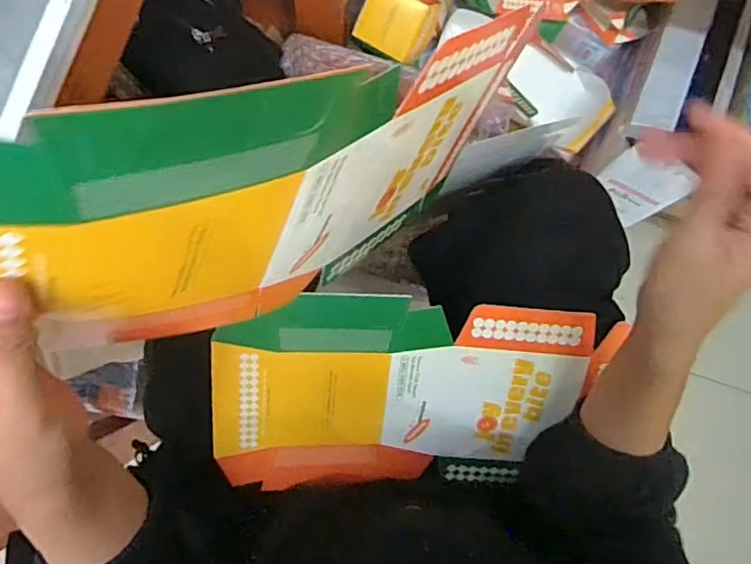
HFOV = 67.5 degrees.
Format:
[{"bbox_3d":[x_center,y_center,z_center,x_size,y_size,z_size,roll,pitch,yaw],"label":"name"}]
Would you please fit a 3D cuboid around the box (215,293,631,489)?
[{"bbox_3d":[0.036,0.092,0.452,0.285,0.030,0.172,1,116,-3],"label":"box"}]

